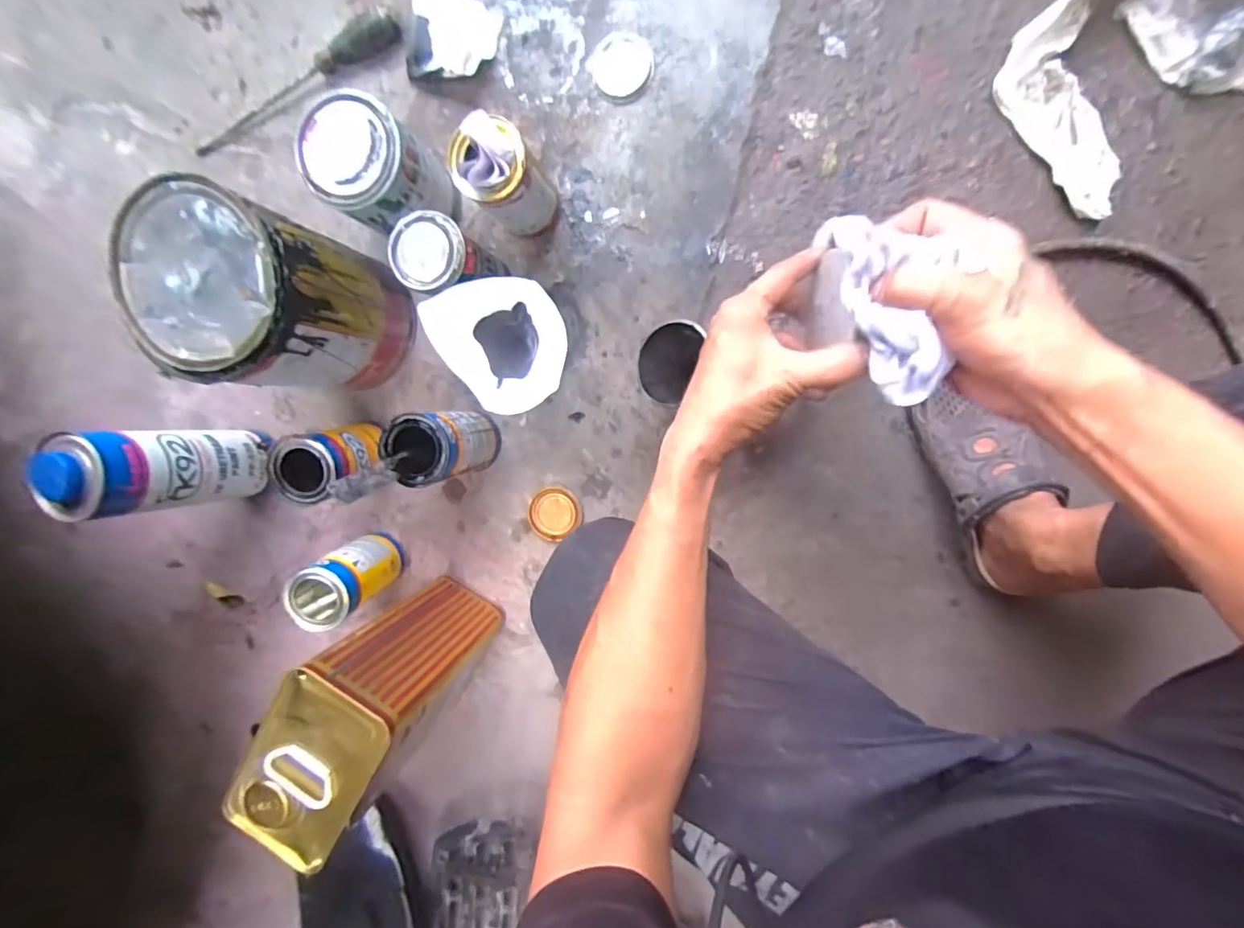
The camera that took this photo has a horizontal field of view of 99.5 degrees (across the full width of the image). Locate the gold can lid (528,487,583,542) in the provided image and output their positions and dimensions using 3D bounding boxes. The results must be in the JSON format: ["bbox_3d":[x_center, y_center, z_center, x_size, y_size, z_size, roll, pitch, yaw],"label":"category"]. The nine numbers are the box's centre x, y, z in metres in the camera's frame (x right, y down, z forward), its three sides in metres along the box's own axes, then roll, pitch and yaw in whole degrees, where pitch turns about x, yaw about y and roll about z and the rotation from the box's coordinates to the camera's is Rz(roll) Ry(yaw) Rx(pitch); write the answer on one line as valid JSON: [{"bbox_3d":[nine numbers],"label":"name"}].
[{"bbox_3d":[-0.081,0.059,0.629,0.064,0.012,0.059,1,97,6],"label":"gold can lid"}]

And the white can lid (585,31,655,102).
[{"bbox_3d":[0.000,-0.422,0.558,0.066,0.014,0.061,1,97,6],"label":"white can lid"}]

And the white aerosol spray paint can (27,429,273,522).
[{"bbox_3d":[-0.480,0.005,0.562,0.078,0.223,0.083,1,97,8],"label":"white aerosol spray paint can"}]

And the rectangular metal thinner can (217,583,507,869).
[{"bbox_3d":[-0.245,0.238,0.558,0.113,0.256,0.172,35,99,1],"label":"rectangular metal thinner can"}]

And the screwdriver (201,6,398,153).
[{"bbox_3d":[-0.387,-0.447,0.617,0.285,0.031,0.030,-22,94,8],"label":"screwdriver"}]

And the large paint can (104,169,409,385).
[{"bbox_3d":[-0.336,-0.158,0.517,0.155,0.188,0.148,1,97,8],"label":"large paint can"}]

